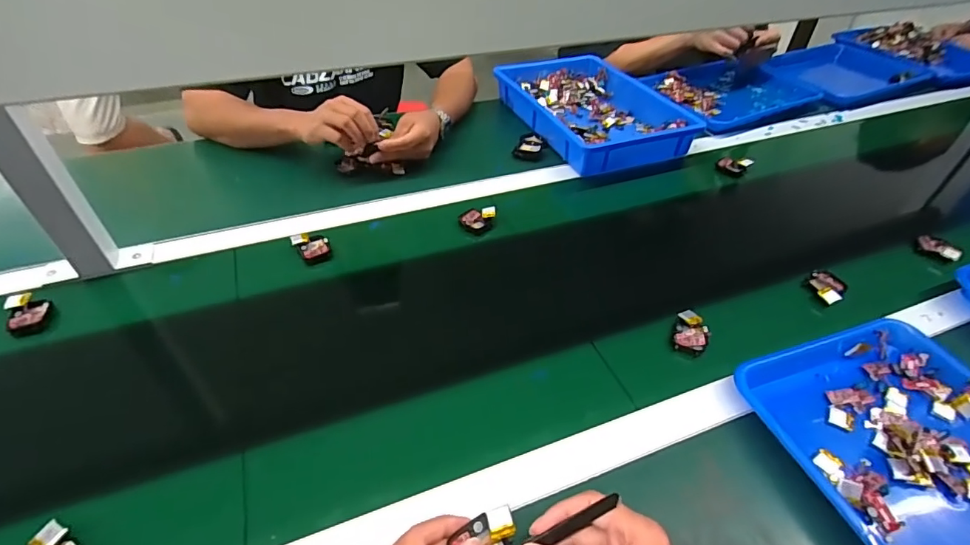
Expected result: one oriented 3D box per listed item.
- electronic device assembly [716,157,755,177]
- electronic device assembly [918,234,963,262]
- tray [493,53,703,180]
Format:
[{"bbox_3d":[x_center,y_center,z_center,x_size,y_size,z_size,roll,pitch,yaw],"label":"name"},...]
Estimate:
[{"bbox_3d":[0.428,-0.186,0.824,0.052,0.018,0.054,23,44,22],"label":"electronic device assembly"},{"bbox_3d":[0.647,-0.035,0.684,0.023,0.018,0.068,0,28,-3],"label":"electronic device assembly"},{"bbox_3d":[0.213,-0.325,0.929,0.278,0.054,0.375,-14,43,-19],"label":"tray"}]

